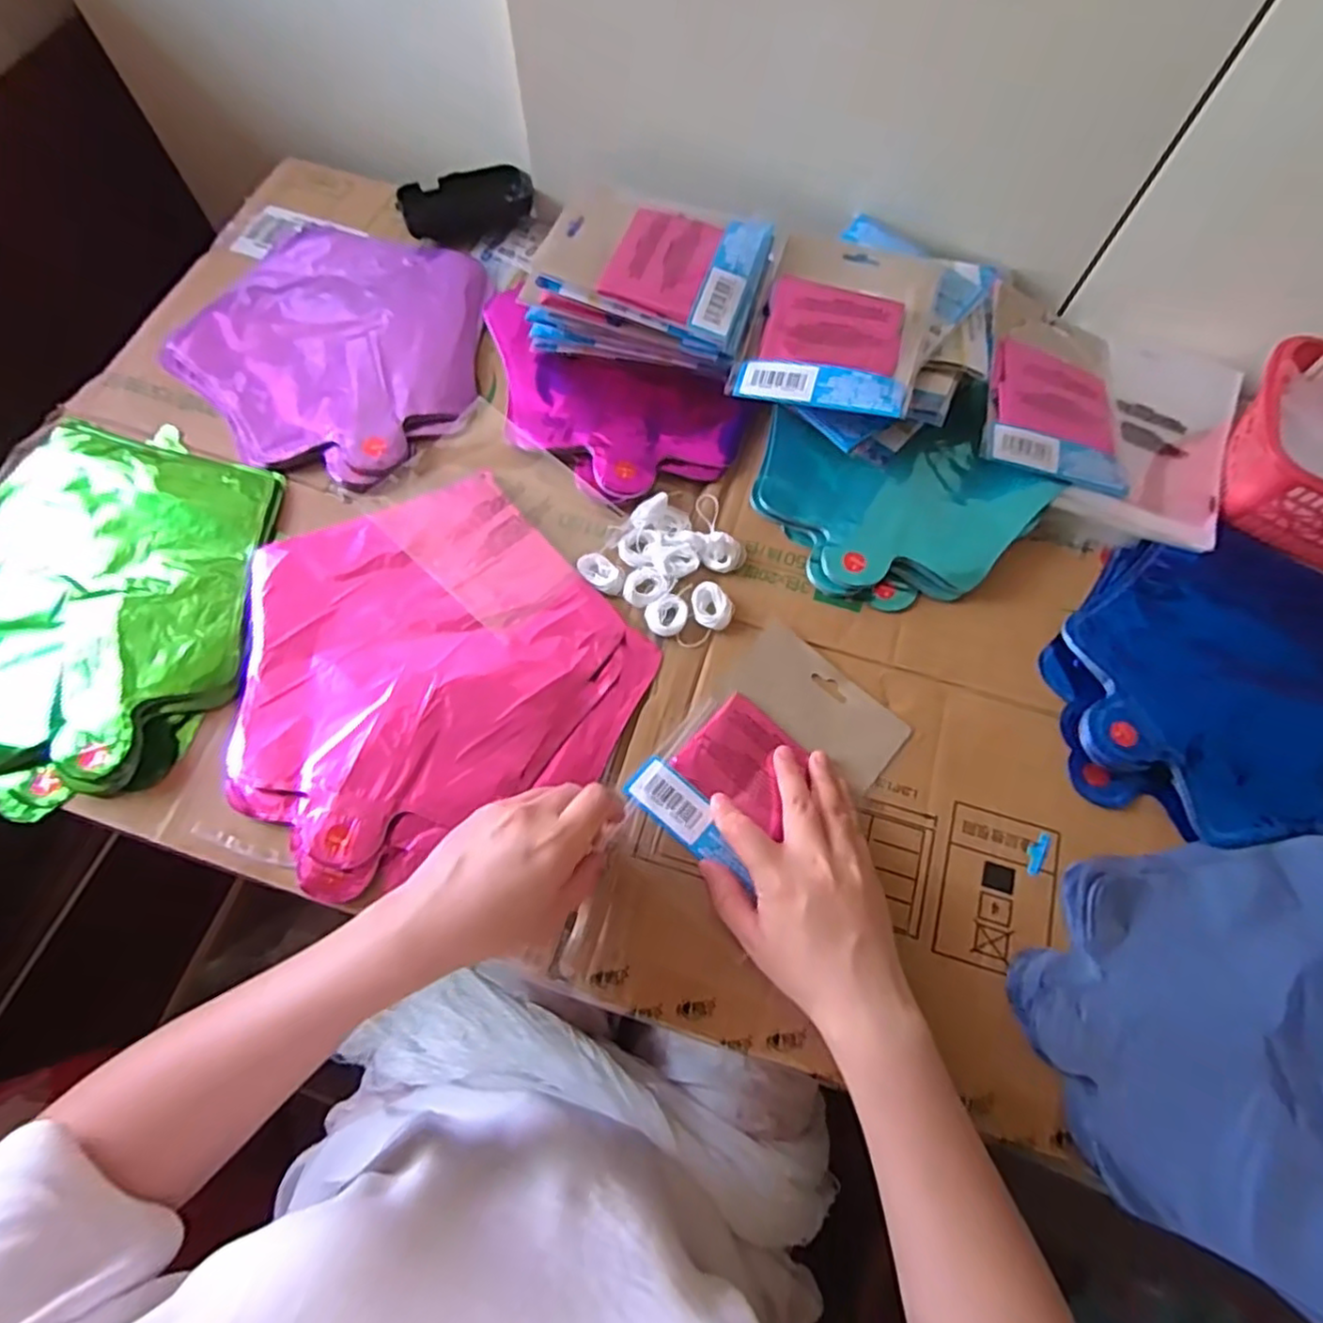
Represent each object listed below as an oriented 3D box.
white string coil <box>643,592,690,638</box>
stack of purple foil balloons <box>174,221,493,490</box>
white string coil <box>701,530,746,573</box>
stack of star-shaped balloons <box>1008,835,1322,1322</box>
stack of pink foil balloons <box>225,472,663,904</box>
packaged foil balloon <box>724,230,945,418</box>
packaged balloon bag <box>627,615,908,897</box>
[{"bbox_3d":[0.004,-0.030,0.452,0.027,0.007,0.024,-25,73,-10],"label":"white string coil"},{"bbox_3d":[-0.246,-0.248,0.529,0.224,0.026,0.236,16,71,4],"label":"stack of purple foil balloons"},{"bbox_3d":[0.042,-0.074,0.469,0.030,0.015,0.024,9,70,1],"label":"white string coil"},{"bbox_3d":[0.328,0.211,0.368,0.221,0.019,0.240,-33,75,-12],"label":"stack of star-shaped balloons"},{"bbox_3d":[-0.148,-0.005,0.430,0.237,0.016,0.222,-27,73,-11],"label":"stack of pink foil balloons"},{"bbox_3d":[0.126,-0.239,0.484,0.117,0.014,0.149,16,71,11],"label":"packaged foil balloon"},{"bbox_3d":[0.069,0.060,0.431,0.110,0.010,0.152,41,74,12],"label":"packaged balloon bag"}]

